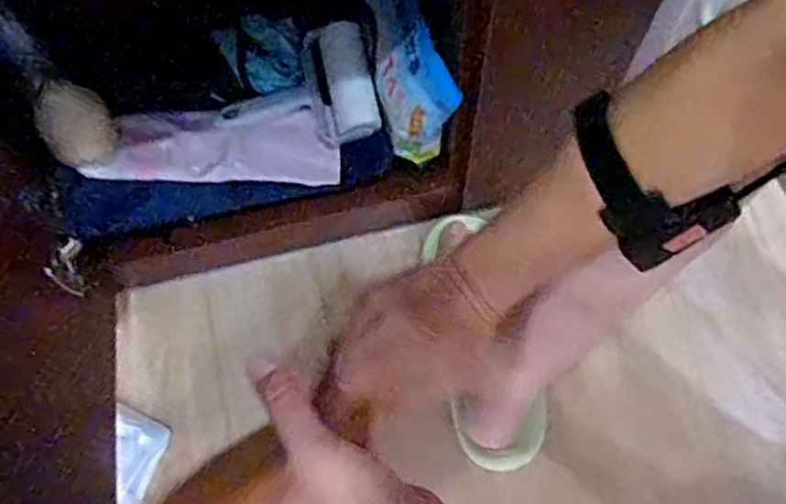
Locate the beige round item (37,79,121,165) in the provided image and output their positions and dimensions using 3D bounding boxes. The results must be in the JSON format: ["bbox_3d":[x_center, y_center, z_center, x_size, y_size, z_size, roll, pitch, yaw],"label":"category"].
[{"bbox_3d":[-0.299,-0.121,0.650,0.065,0.047,0.063,-1,71,2],"label":"beige round item"}]

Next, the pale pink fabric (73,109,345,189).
[{"bbox_3d":[-0.171,-0.103,0.687,0.230,0.024,0.071,-2,71,1],"label":"pale pink fabric"}]

